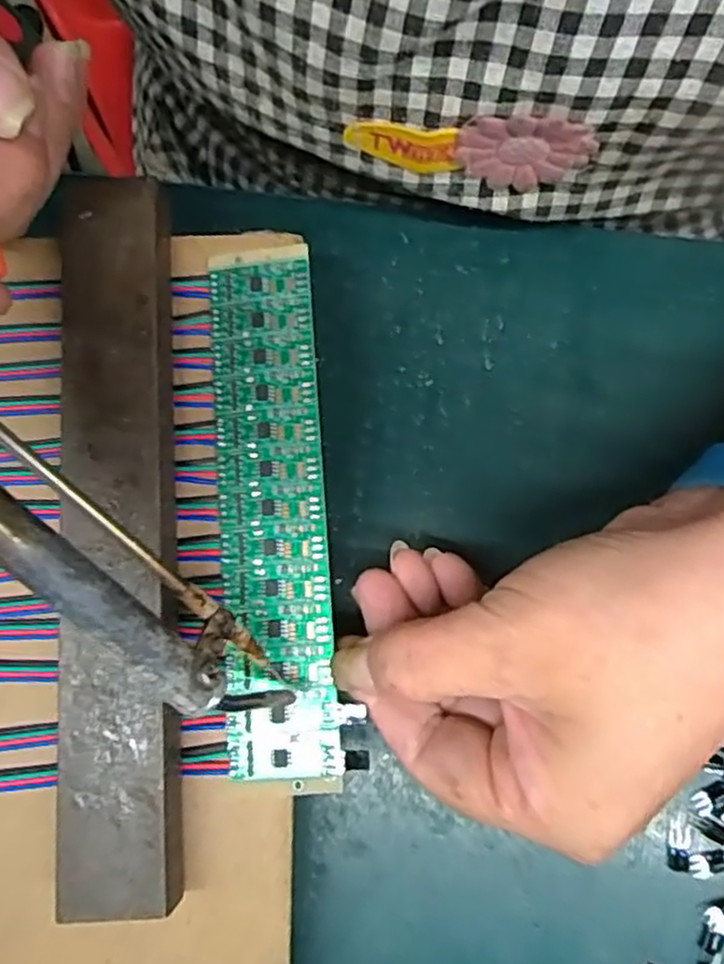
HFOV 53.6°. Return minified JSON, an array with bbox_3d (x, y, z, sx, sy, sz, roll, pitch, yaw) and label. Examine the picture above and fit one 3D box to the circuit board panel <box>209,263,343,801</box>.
[{"bbox_3d":[-0.028,0.009,0.217,0.032,0.004,0.156,-6,80,0],"label":"circuit board panel"}]

